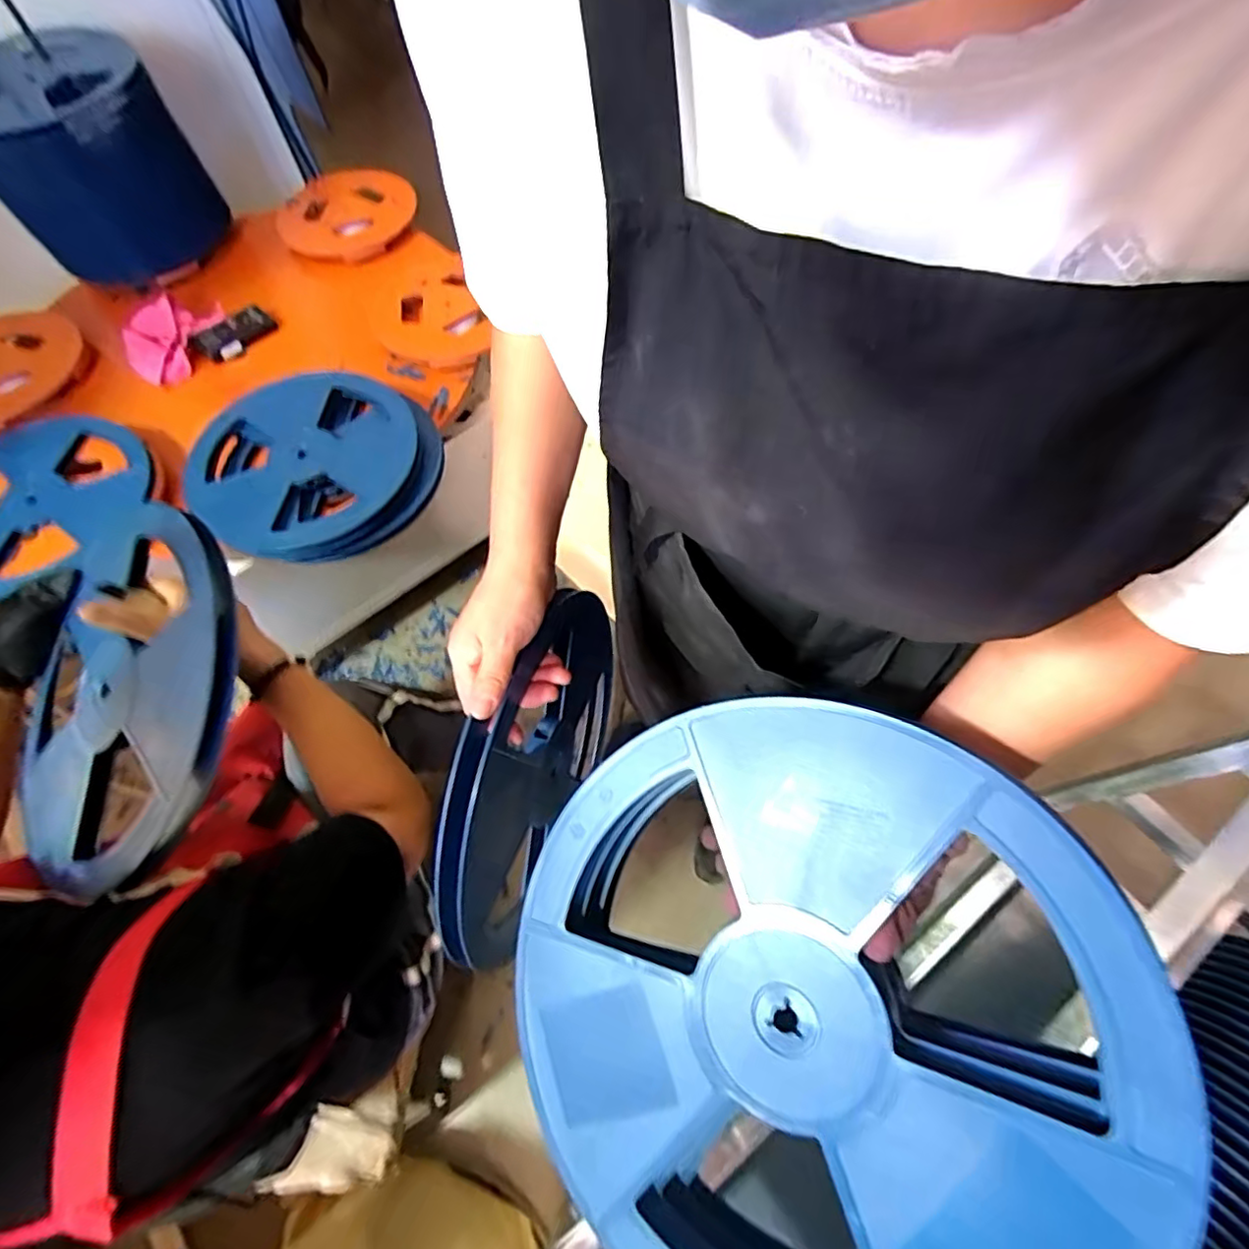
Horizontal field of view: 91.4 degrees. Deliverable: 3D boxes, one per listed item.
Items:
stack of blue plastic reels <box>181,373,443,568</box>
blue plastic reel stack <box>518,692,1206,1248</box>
[{"bbox_3d":[-0.449,-0.224,0.889,0.321,0.069,0.310,22,66,12],"label":"stack of blue plastic reels"},{"bbox_3d":[0.090,0.202,0.326,0.309,0.033,0.312,3,81,26],"label":"blue plastic reel stack"}]

